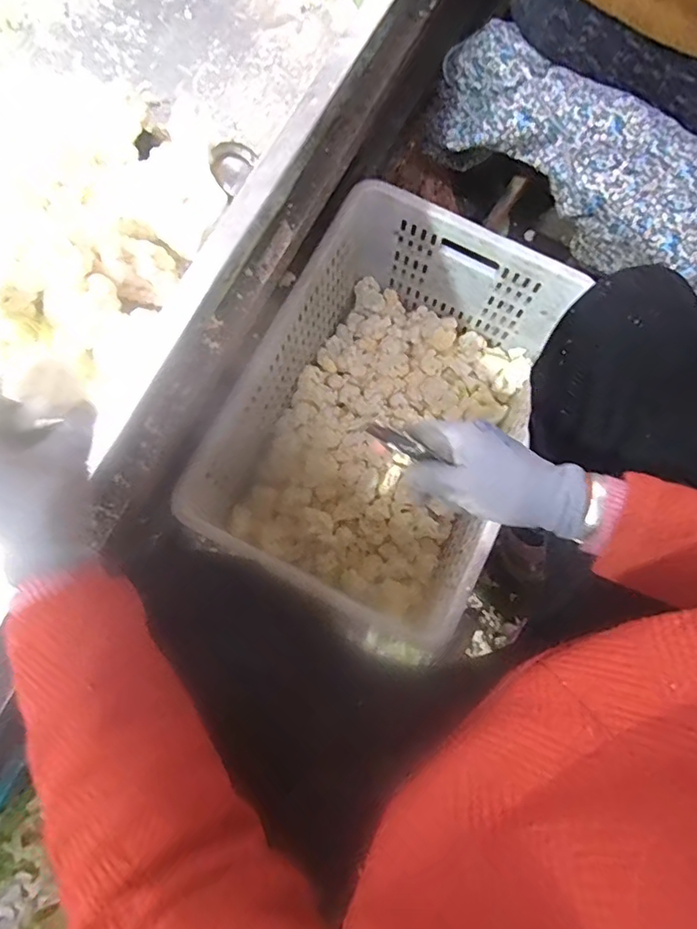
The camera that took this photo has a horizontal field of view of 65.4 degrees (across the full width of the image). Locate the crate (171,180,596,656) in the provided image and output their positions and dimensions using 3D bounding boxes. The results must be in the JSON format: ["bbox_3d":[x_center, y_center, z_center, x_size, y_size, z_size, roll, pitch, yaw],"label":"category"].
[{"bbox_3d":[0.055,-0.071,0.753,0.348,0.216,0.478,26,77,6],"label":"crate"}]

